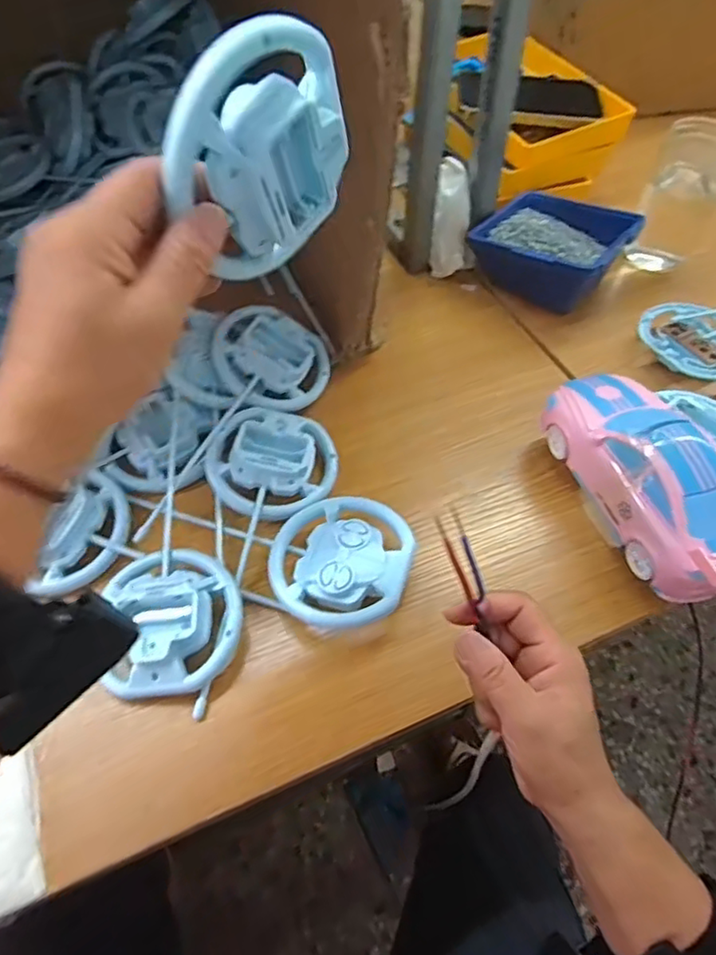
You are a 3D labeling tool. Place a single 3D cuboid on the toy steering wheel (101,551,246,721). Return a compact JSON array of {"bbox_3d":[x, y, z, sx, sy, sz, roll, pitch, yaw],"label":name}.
[{"bbox_3d":[-0.129,0.098,0.423,0.099,0.038,0.098,0,53,-1],"label":"toy steering wheel"}]

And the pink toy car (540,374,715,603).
[{"bbox_3d":[0.208,0.000,0.445,0.078,0.077,0.195,-18,56,-14],"label":"pink toy car"}]

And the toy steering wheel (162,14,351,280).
[{"bbox_3d":[-0.039,-0.134,0.265,0.023,0.095,0.085,36,61,23],"label":"toy steering wheel"}]

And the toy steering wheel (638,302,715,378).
[{"bbox_3d":[0.317,-0.128,0.581,0.101,0.016,0.084,20,56,13],"label":"toy steering wheel"}]

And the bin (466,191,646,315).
[{"bbox_3d":[0.202,-0.240,0.639,0.149,0.066,0.121,39,62,24],"label":"bin"}]

